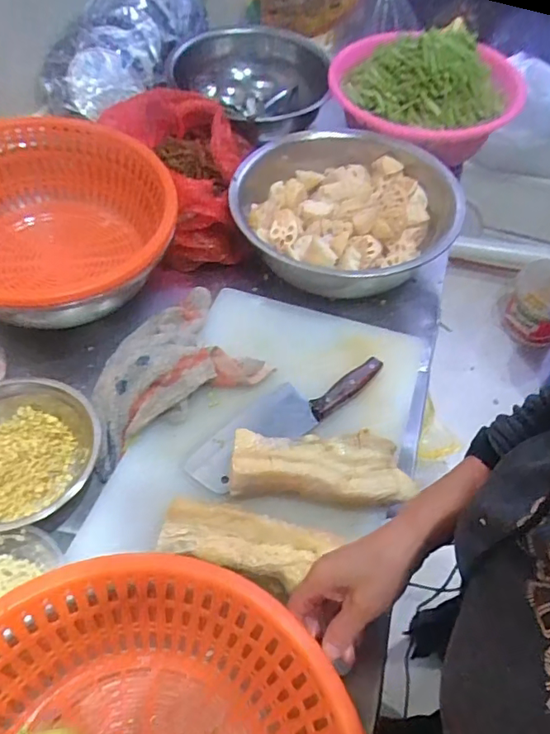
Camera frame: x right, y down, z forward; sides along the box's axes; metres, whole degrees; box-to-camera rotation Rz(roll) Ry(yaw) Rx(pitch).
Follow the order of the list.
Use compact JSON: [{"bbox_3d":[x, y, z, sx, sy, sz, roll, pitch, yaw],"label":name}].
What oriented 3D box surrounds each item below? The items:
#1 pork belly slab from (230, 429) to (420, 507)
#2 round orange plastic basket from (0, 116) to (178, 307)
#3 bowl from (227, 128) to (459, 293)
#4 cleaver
[{"bbox_3d":[0.052,0.119,0.624,0.202,0.034,0.082,3,53,-2],"label":"pork belly slab"},{"bbox_3d":[-0.334,-0.202,0.804,0.369,0.149,0.376,2,53,-3],"label":"round orange plastic basket"},{"bbox_3d":[0.122,-0.251,0.882,0.337,0.127,0.351,2,53,-3],"label":"bowl"},{"bbox_3d":[0.016,0.058,0.688,0.283,0.027,0.073,-32,62,-25],"label":"cleaver"}]

